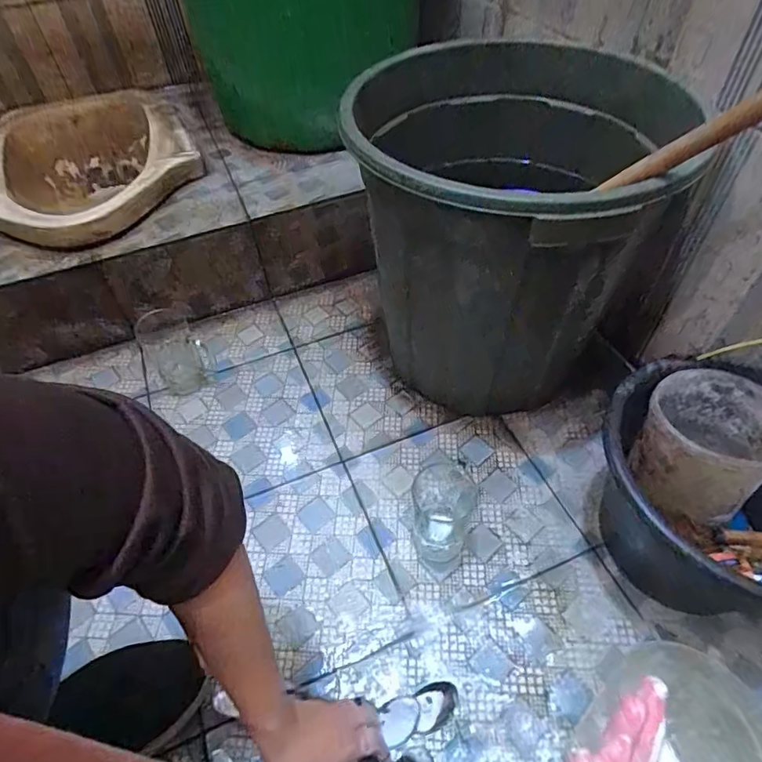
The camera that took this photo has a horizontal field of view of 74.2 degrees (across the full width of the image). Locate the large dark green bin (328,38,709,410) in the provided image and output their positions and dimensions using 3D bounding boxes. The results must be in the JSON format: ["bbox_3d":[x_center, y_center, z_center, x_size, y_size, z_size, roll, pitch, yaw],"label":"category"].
[{"bbox_3d":[0.146,-0.186,0.711,0.340,0.398,0.399,-6,50,-1],"label":"large dark green bin"}]

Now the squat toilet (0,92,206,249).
[{"bbox_3d":[-0.562,-0.385,0.952,0.401,0.152,0.521,-24,54,-17],"label":"squat toilet"}]

